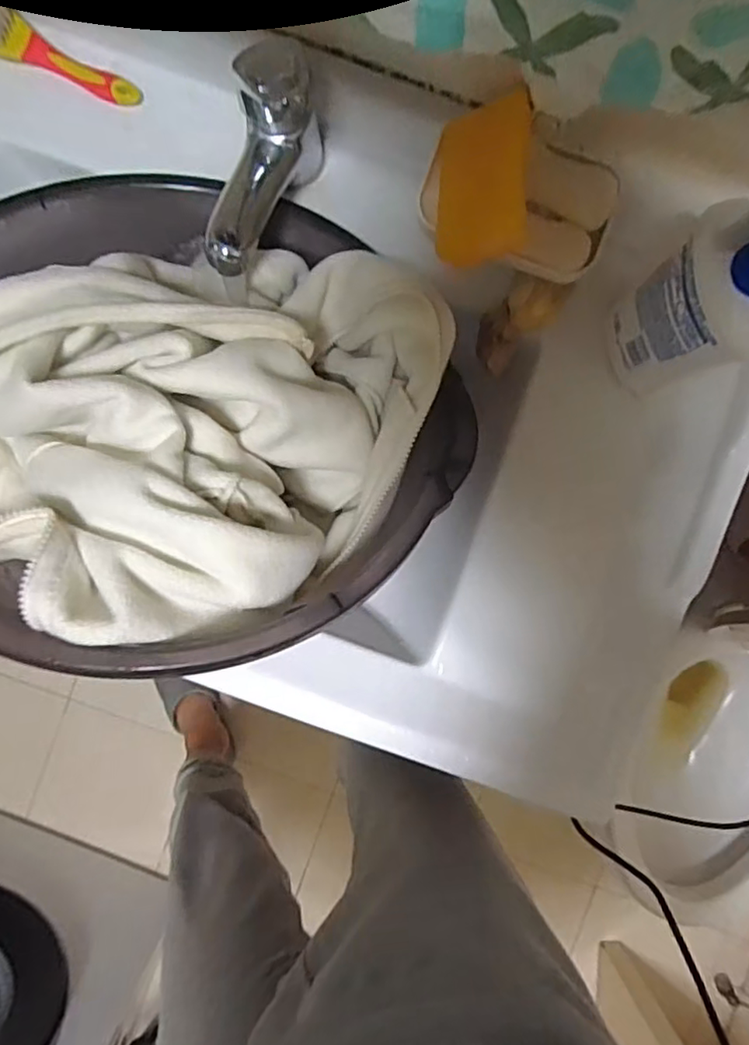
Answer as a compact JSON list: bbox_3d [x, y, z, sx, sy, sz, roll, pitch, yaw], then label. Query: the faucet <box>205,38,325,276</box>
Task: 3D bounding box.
[{"bbox_3d":[-0.086,-0.235,0.429,0.050,0.091,0.135,22,90,-1],"label":"faucet"}]

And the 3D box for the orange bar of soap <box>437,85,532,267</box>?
[{"bbox_3d":[0.070,-0.218,0.387,0.054,0.030,0.091,-2,90,-1],"label":"orange bar of soap"}]

